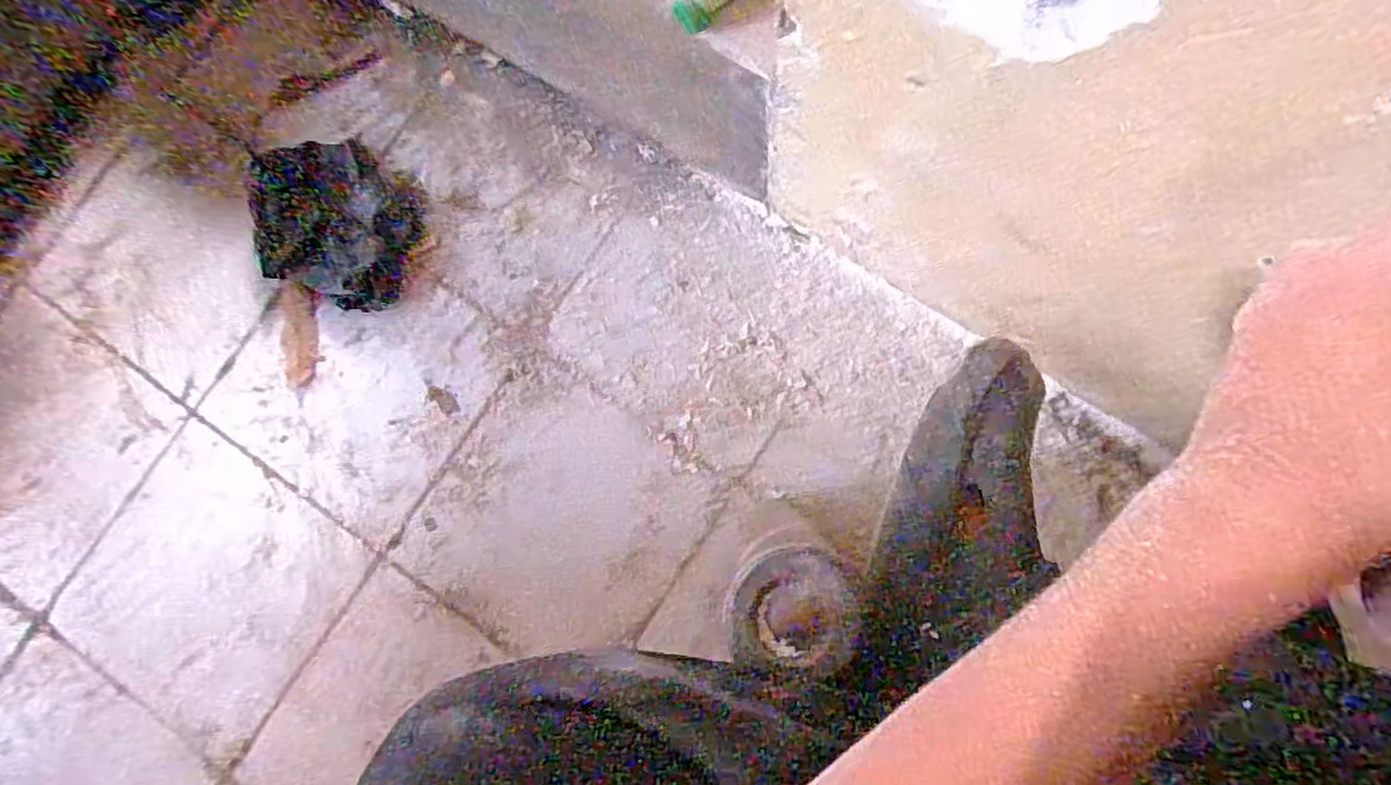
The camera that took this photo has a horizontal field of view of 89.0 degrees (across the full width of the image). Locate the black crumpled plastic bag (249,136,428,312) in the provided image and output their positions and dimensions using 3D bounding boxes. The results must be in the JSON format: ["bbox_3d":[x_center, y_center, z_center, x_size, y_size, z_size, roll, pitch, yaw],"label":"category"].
[{"bbox_3d":[-0.448,-0.219,0.877,0.216,0.040,0.193,21,85,8],"label":"black crumpled plastic bag"}]

